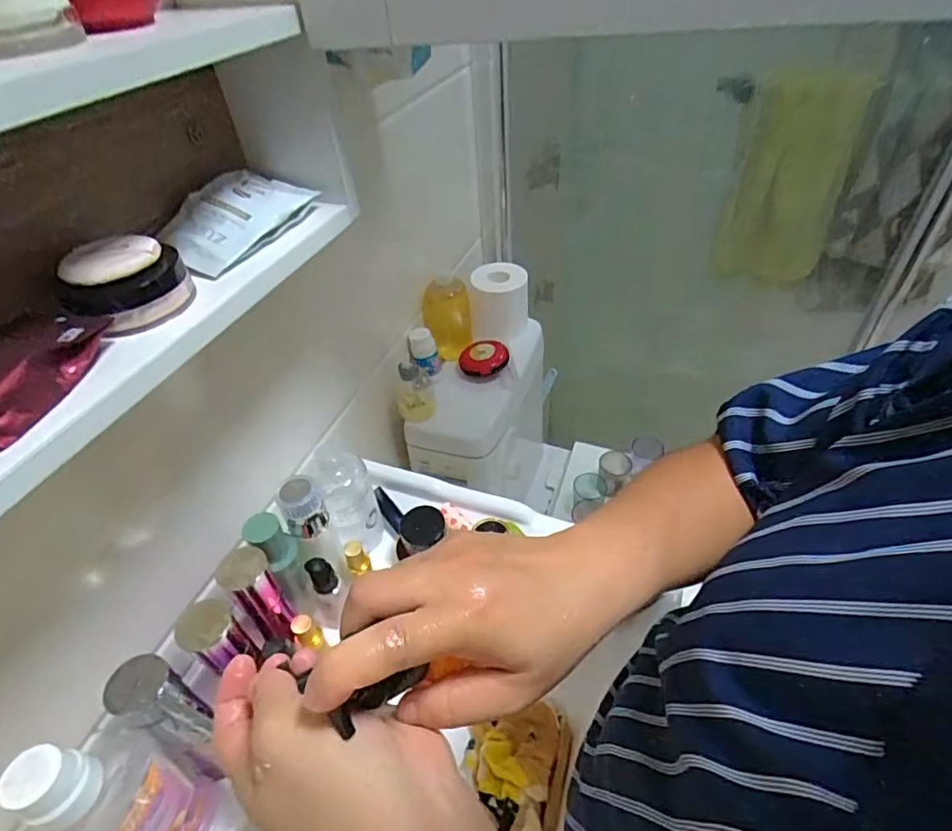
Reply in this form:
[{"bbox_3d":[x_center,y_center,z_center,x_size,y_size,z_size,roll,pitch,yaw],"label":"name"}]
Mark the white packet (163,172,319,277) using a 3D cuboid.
[{"bbox_3d":[-0.186,-0.157,0.411,0.073,0.032,0.123,18,48,23],"label":"white packet"}]

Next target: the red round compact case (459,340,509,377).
[{"bbox_3d":[0.012,-0.097,0.908,0.087,0.033,0.069,-13,44,-9],"label":"red round compact case"}]

